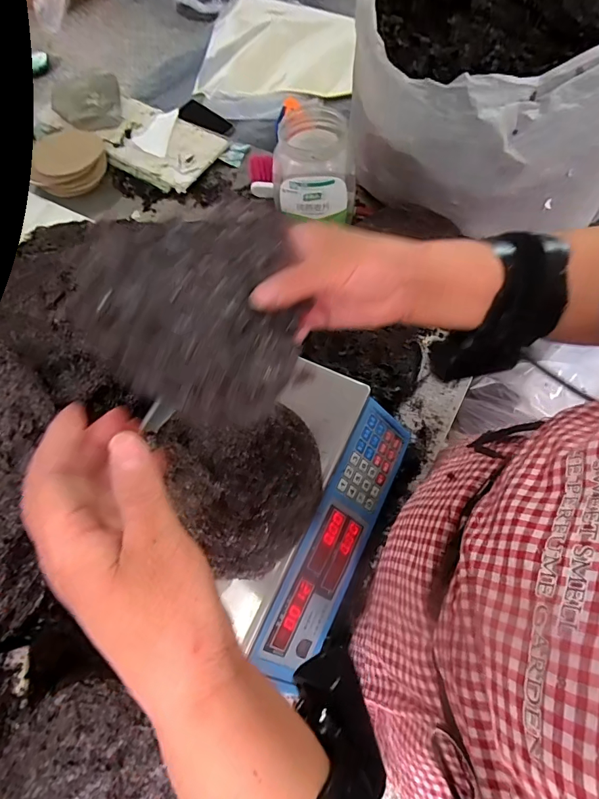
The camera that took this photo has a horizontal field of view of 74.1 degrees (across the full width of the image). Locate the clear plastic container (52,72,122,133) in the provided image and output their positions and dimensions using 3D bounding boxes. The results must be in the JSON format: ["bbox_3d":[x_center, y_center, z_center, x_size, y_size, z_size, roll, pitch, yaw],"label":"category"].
[{"bbox_3d":[-0.497,-0.692,0.921,0.144,0.043,0.153,-7,67,-1],"label":"clear plastic container"}]

